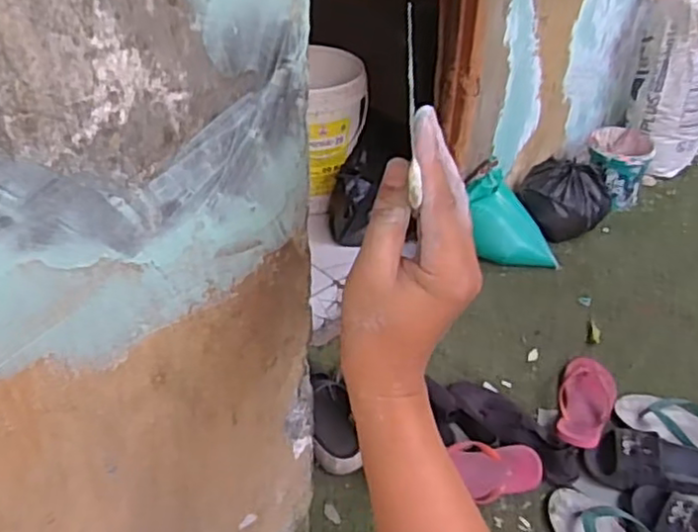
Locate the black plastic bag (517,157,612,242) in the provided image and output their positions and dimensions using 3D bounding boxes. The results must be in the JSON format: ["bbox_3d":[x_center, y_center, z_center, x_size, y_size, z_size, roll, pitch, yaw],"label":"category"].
[{"bbox_3d":[0.535,-0.169,1.653,0.221,0.140,0.167,13,40,15],"label":"black plastic bag"}]

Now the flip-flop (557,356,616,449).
[{"bbox_3d":[0.431,0.243,1.210,0.096,0.033,0.247,16,40,19],"label":"flip-flop"}]

